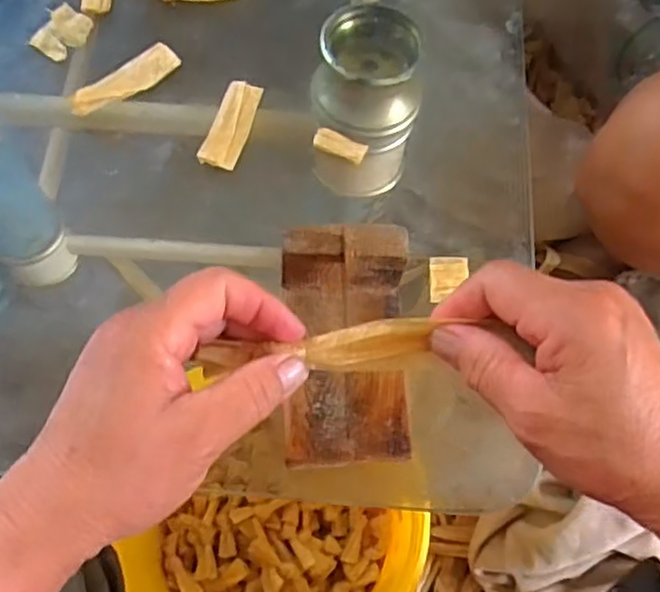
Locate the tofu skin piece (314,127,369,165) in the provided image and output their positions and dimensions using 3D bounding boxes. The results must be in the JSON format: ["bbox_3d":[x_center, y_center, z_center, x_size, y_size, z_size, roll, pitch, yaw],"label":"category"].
[{"bbox_3d":[0.006,-0.091,0.421,0.032,0.006,0.015,22,67,7],"label":"tofu skin piece"}]

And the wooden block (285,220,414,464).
[{"bbox_3d":[0.008,0.024,0.334,0.060,0.044,0.105,-1,66,-3],"label":"wooden block"}]

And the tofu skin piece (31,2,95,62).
[{"bbox_3d":[-0.173,-0.170,0.450,0.028,0.008,0.039,27,67,9],"label":"tofu skin piece"}]

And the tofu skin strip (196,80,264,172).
[{"bbox_3d":[-0.060,-0.104,0.422,0.022,0.009,0.061,16,66,4],"label":"tofu skin strip"}]

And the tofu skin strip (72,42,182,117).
[{"bbox_3d":[-0.126,-0.133,0.429,0.074,0.004,0.019,-42,99,-24],"label":"tofu skin strip"}]

